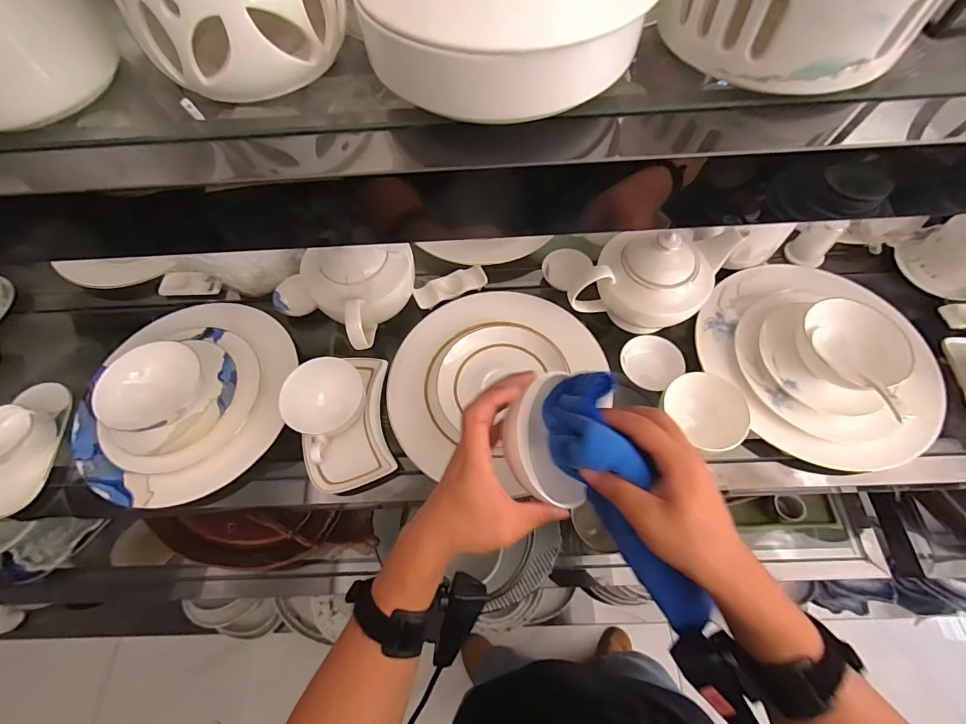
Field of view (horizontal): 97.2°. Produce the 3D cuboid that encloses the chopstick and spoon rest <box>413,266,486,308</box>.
[{"bbox_3d":[-0.043,-0.103,0.582,0.100,0.013,0.035,-27,65,-10],"label":"chopstick and spoon rest"}]

